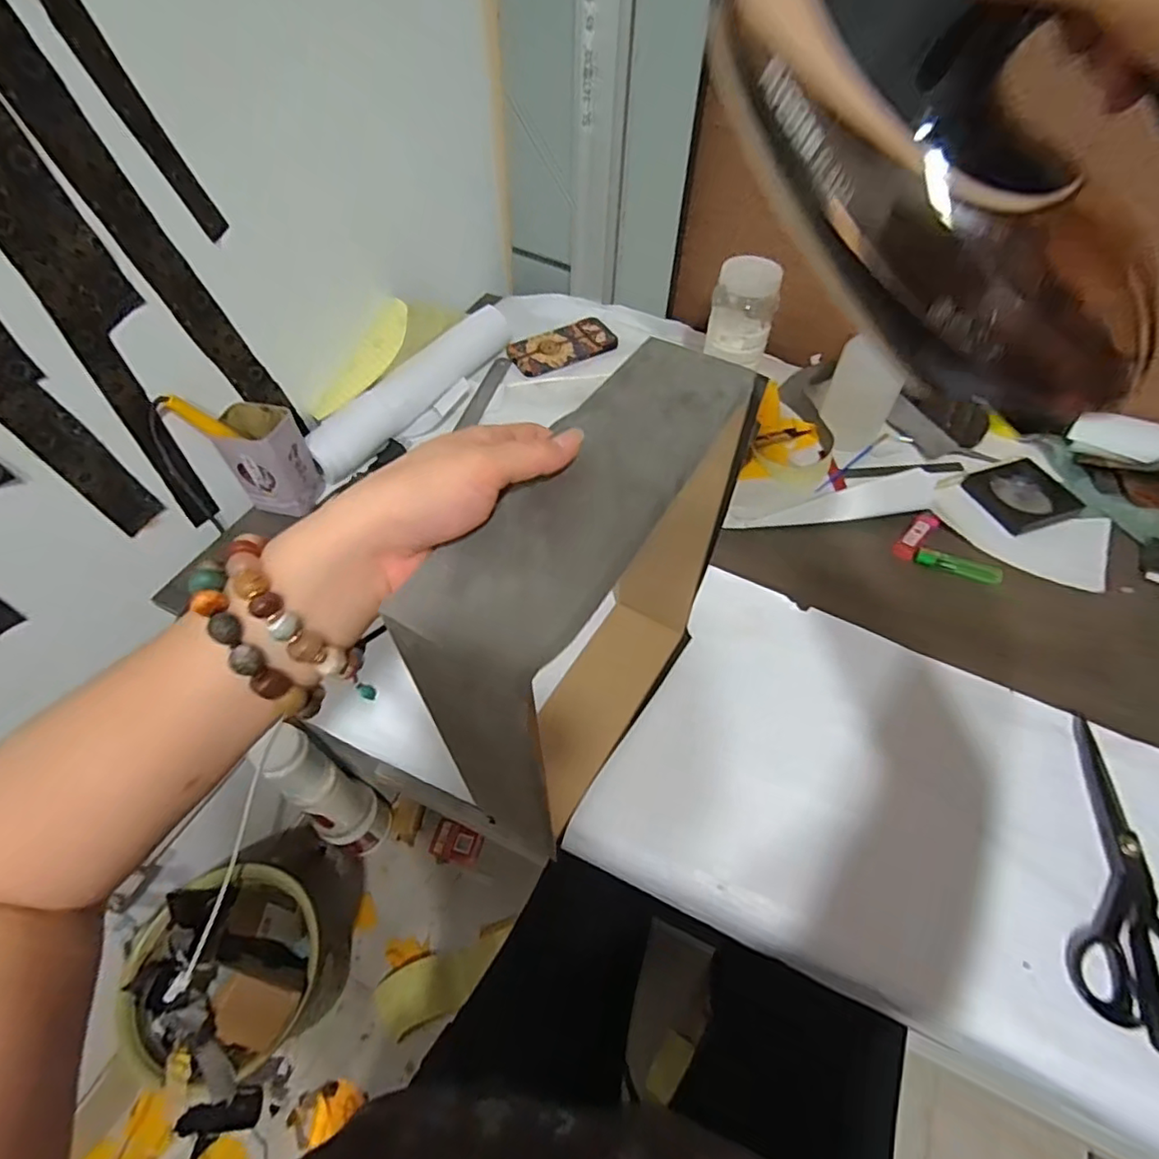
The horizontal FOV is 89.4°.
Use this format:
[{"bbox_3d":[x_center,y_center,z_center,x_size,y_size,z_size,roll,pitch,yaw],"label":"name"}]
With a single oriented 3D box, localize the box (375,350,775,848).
[{"bbox_3d":[0.018,0.031,0.422,0.074,0.304,0.249,25,60,19],"label":"box"}]

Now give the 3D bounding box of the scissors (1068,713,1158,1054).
[{"bbox_3d":[0.428,0.223,0.457,0.080,0.011,0.236,19,56,14],"label":"scissors"}]

